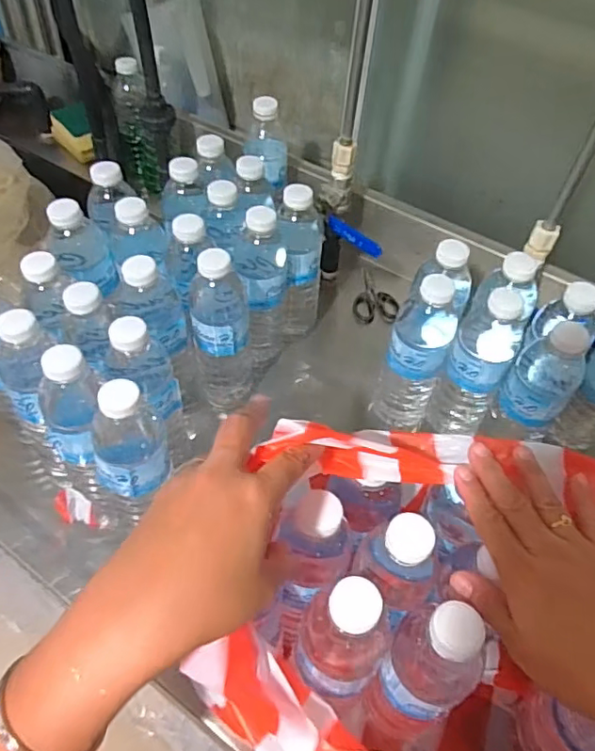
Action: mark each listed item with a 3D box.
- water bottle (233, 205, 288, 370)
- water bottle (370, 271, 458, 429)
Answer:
[{"bbox_3d":[-0.045,-0.095,0.629,0.059,0.191,0.072,16,51,8],"label":"water bottle"},{"bbox_3d":[0.125,-0.015,0.587,0.061,0.210,0.053,21,52,12],"label":"water bottle"}]

